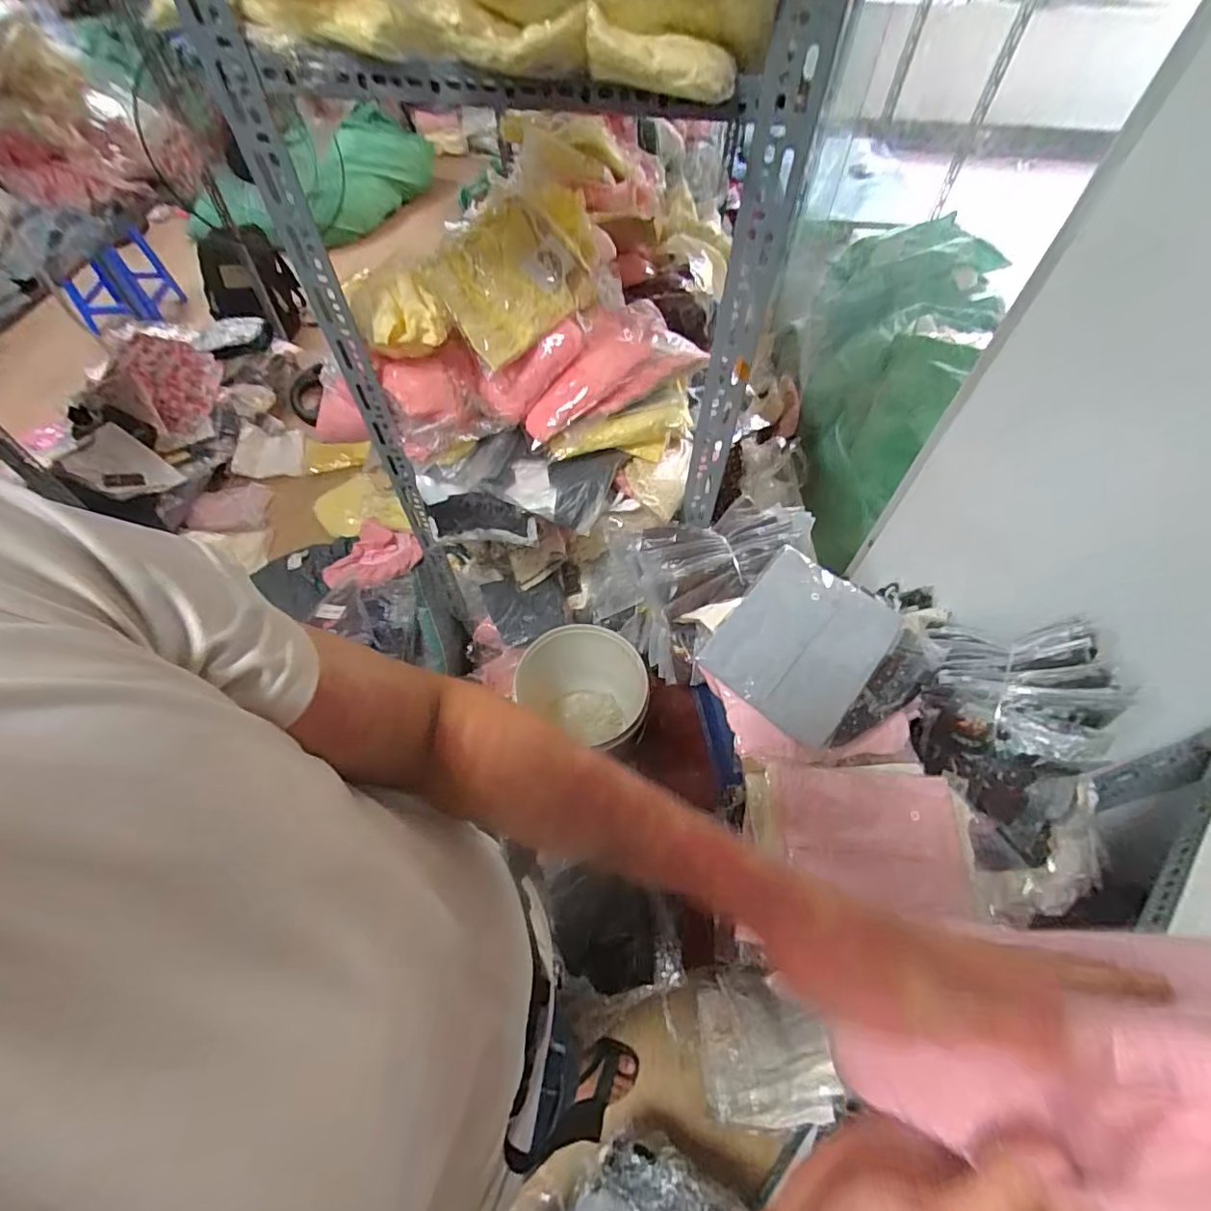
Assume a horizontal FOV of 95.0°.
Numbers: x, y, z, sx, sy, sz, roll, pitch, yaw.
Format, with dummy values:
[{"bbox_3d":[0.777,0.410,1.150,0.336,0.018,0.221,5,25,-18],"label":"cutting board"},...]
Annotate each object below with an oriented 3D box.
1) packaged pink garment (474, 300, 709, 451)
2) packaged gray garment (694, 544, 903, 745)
[{"bbox_3d":[-0.026,-0.424,0.983,0.385,0.133,0.177,-25,61,-17],"label":"packaged pink garment"},{"bbox_3d":[0.288,0.052,0.812,0.211,0.028,0.246,35,78,9],"label":"packaged gray garment"}]

